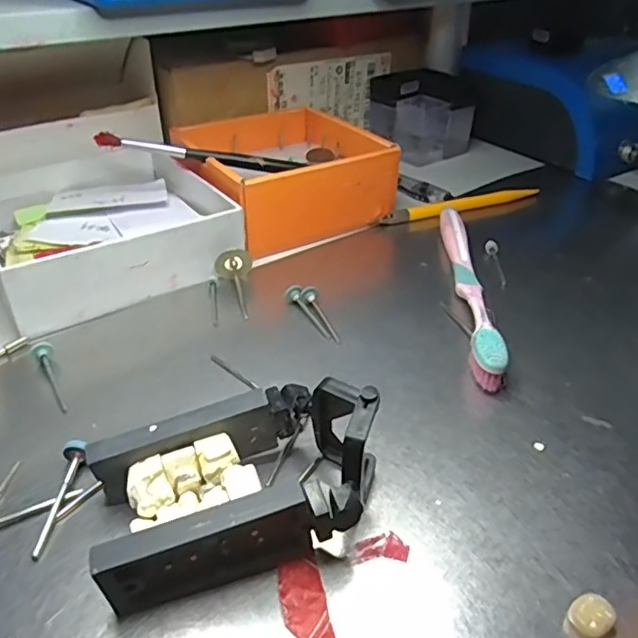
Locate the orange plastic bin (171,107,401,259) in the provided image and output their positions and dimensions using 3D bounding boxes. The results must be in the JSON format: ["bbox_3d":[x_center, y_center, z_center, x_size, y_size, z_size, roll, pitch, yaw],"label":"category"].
[{"bbox_3d":[-0.029,-0.107,0.411,0.125,0.045,0.130,-22,41,-28],"label":"orange plastic bin"}]

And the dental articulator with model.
[{"bbox_3d":[-0.026,0.053,0.194,0.092,0.044,0.057,-9,36,-14],"label":"dental articulator with model"}]

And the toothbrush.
[{"bbox_3d":[0.082,-0.026,0.323,0.016,0.019,0.176,4,38,4],"label":"toothbrush"}]

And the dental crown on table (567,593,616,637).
[{"bbox_3d":[0.082,0.090,0.176,0.012,0.008,0.011,0,35,0],"label":"dental crown on table"}]

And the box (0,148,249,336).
[{"bbox_3d":[-0.136,-0.064,0.357,0.138,0.037,0.152,-22,41,-29],"label":"box"}]

